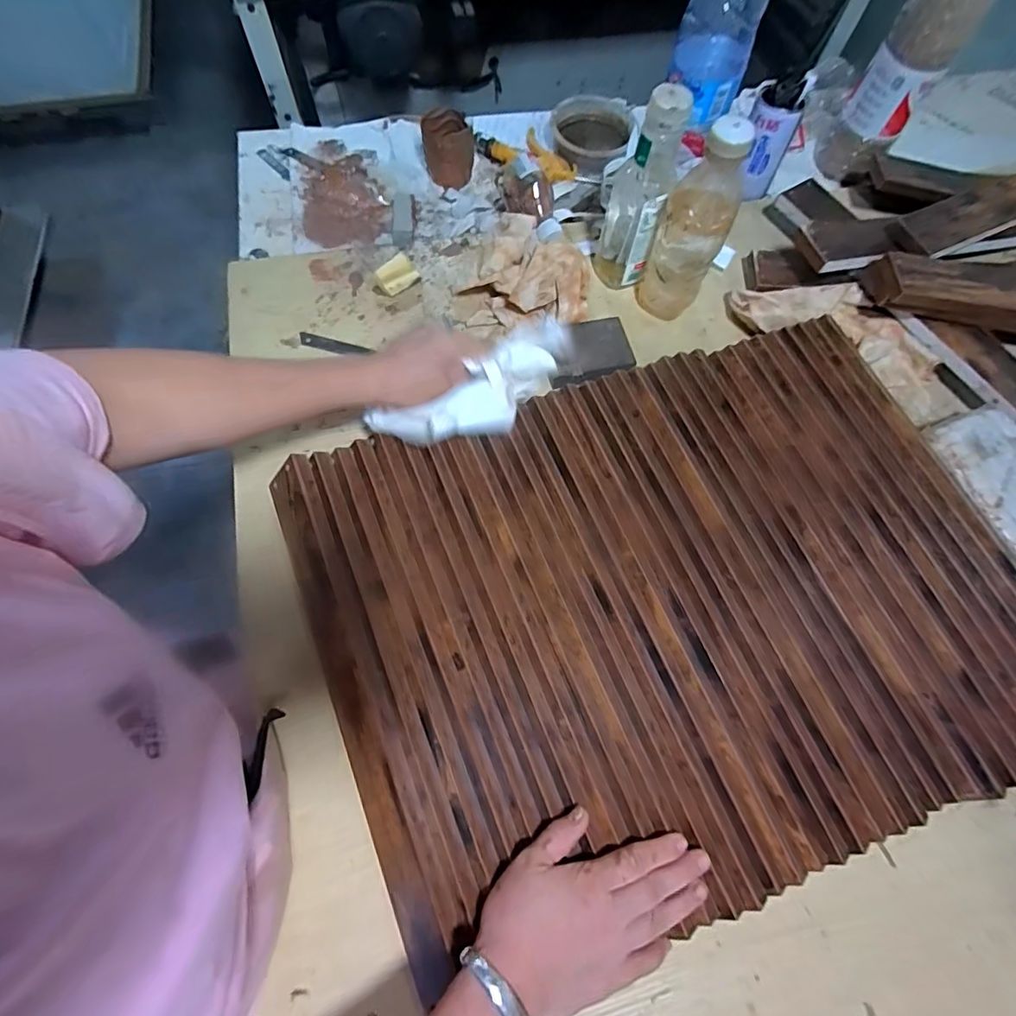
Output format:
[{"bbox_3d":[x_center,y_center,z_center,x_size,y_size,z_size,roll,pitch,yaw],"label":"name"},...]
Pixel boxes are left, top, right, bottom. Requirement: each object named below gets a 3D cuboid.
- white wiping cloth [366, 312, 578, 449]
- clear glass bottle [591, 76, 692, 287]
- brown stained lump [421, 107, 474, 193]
[{"bbox_3d":[-0.027,-0.109,0.485,0.207,0.055,0.088,-32,75,-7],"label":"white wiping cloth"},{"bbox_3d":[0.145,-0.347,0.550,0.058,0.205,0.069,7,69,0],"label":"clear glass bottle"},{"bbox_3d":[-0.081,-0.488,0.675,0.066,0.074,0.068,-7,69,-5],"label":"brown stained lump"}]

